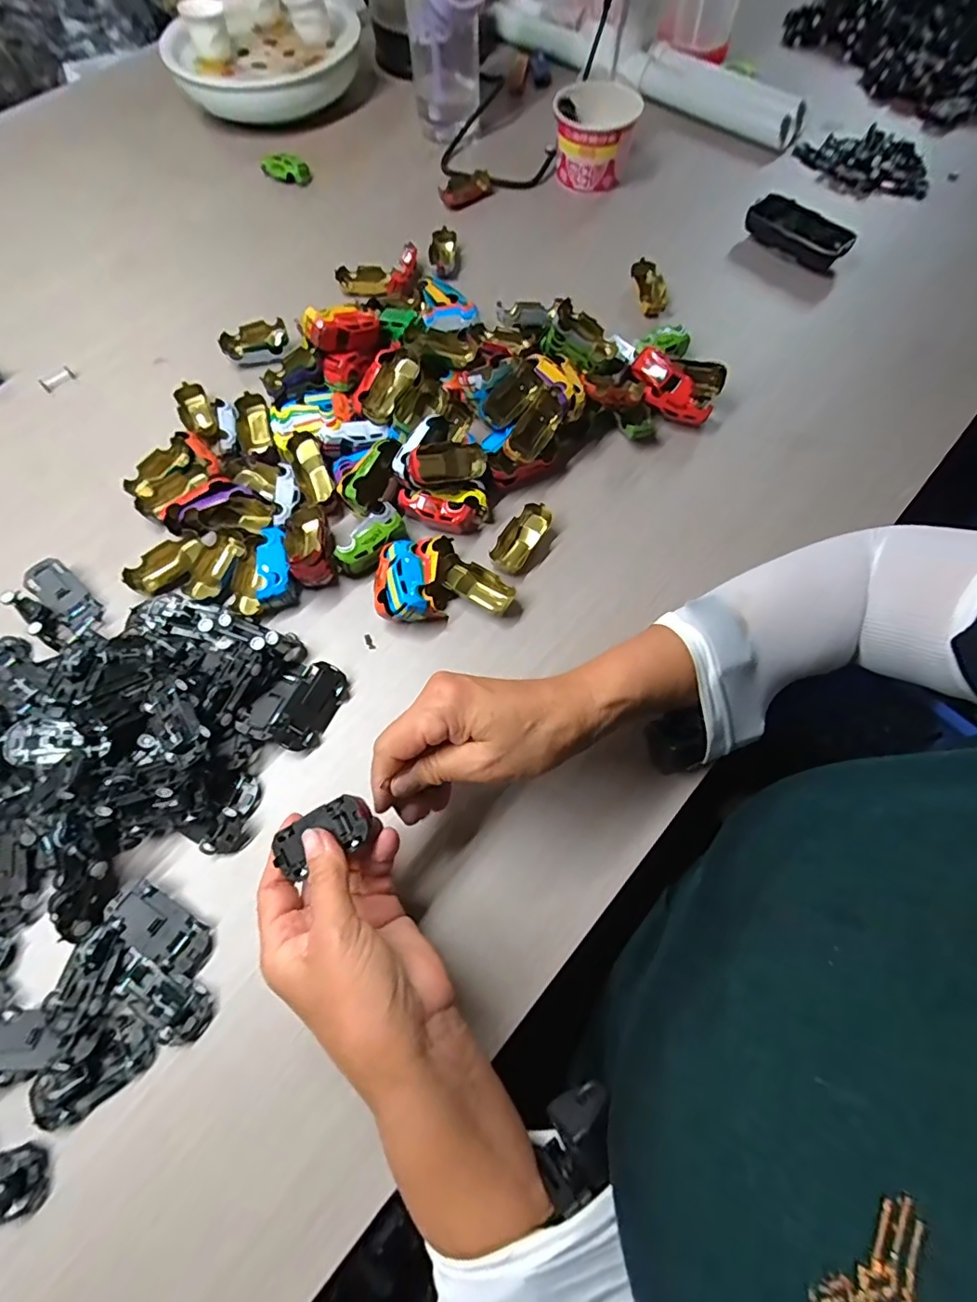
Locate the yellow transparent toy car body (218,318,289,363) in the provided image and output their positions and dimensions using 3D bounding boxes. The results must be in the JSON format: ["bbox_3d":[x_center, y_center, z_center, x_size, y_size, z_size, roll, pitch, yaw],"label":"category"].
[{"bbox_3d":[-0.231,-0.307,0.526,0.064,0.019,0.031,-9,65,-3],"label":"yellow transparent toy car body"}]

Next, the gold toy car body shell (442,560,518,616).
[{"bbox_3d":[-0.008,-0.050,0.421,0.054,0.015,0.028,29,69,14],"label":"gold toy car body shell"}]

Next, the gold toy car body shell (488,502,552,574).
[{"bbox_3d":[0.025,-0.093,0.437,0.028,0.015,0.065,28,69,14],"label":"gold toy car body shell"}]

